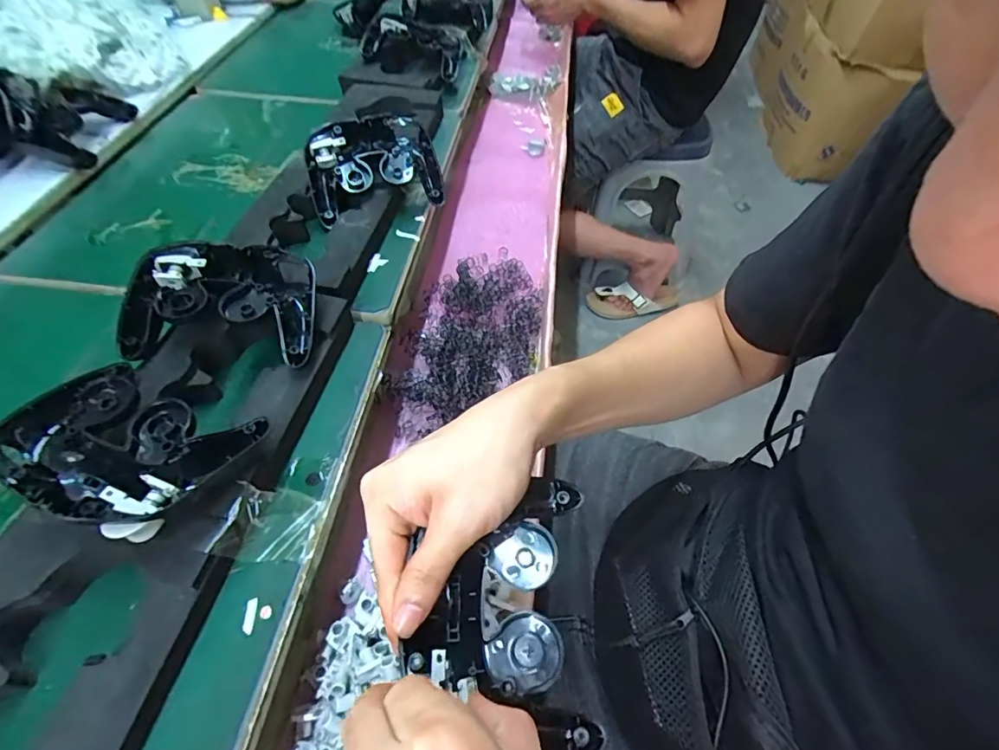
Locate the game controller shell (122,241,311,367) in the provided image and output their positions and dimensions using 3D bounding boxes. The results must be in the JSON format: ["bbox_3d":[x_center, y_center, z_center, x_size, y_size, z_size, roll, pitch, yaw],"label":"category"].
[{"bbox_3d":[-0.215,-0.059,0.379,0.135,0.040,0.094,1,52,-2],"label":"game controller shell"}]

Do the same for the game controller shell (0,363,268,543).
[{"bbox_3d":[-0.232,0.042,0.300,0.131,0.034,0.095,17,53,10],"label":"game controller shell"}]

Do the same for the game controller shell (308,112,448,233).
[{"bbox_3d":[-0.137,-0.224,0.531,0.139,0.040,0.102,-16,94,-20],"label":"game controller shell"}]

